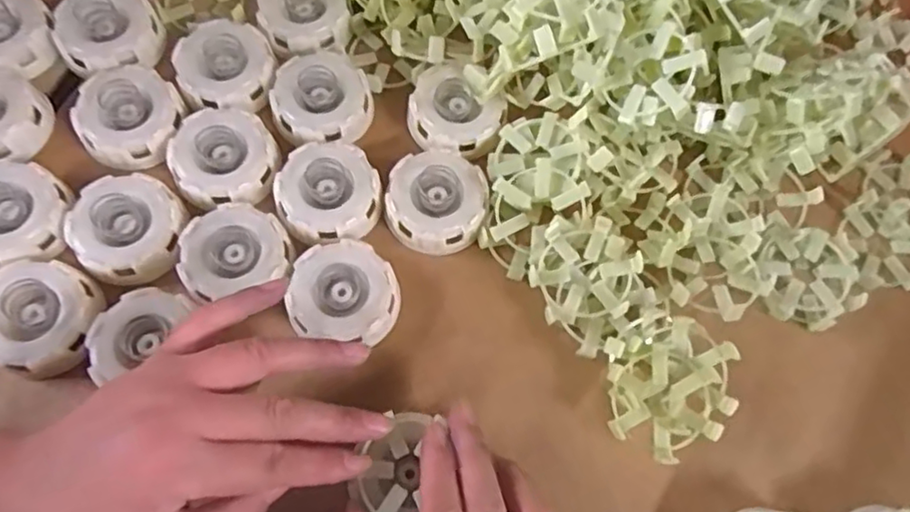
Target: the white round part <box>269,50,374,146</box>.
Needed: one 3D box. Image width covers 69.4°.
[{"bbox_3d":[-0.083,-0.096,0.404,0.060,0.018,0.063,1,69,-2],"label":"white round part"}]

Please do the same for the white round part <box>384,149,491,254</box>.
[{"bbox_3d":[-0.010,-0.033,0.388,0.059,0.021,0.059,1,69,-2],"label":"white round part"}]

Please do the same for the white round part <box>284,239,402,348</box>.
[{"bbox_3d":[-0.061,0.019,0.365,0.058,0.017,0.053,0,69,1],"label":"white round part"}]

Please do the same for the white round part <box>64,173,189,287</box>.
[{"bbox_3d":[-0.183,-0.016,0.368,0.058,0.020,0.057,1,69,-2],"label":"white round part"}]

